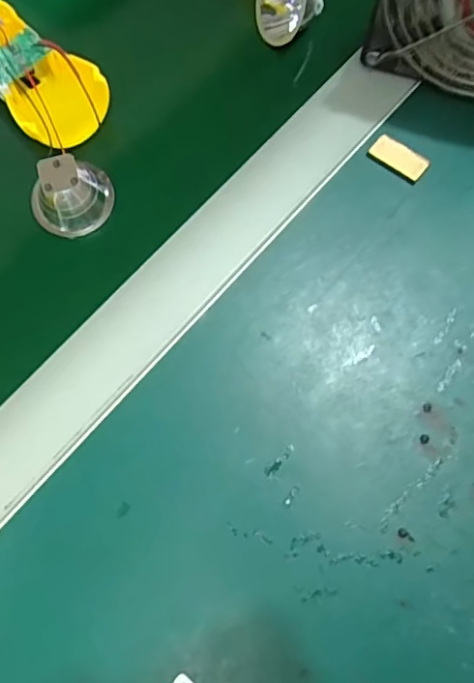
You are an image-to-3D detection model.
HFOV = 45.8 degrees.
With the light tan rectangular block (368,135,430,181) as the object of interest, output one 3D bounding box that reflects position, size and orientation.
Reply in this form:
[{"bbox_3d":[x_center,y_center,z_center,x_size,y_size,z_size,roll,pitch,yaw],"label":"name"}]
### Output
[{"bbox_3d":[0.089,-0.101,0.308,0.031,0.005,0.016,37,76,12],"label":"light tan rectangular block"}]

